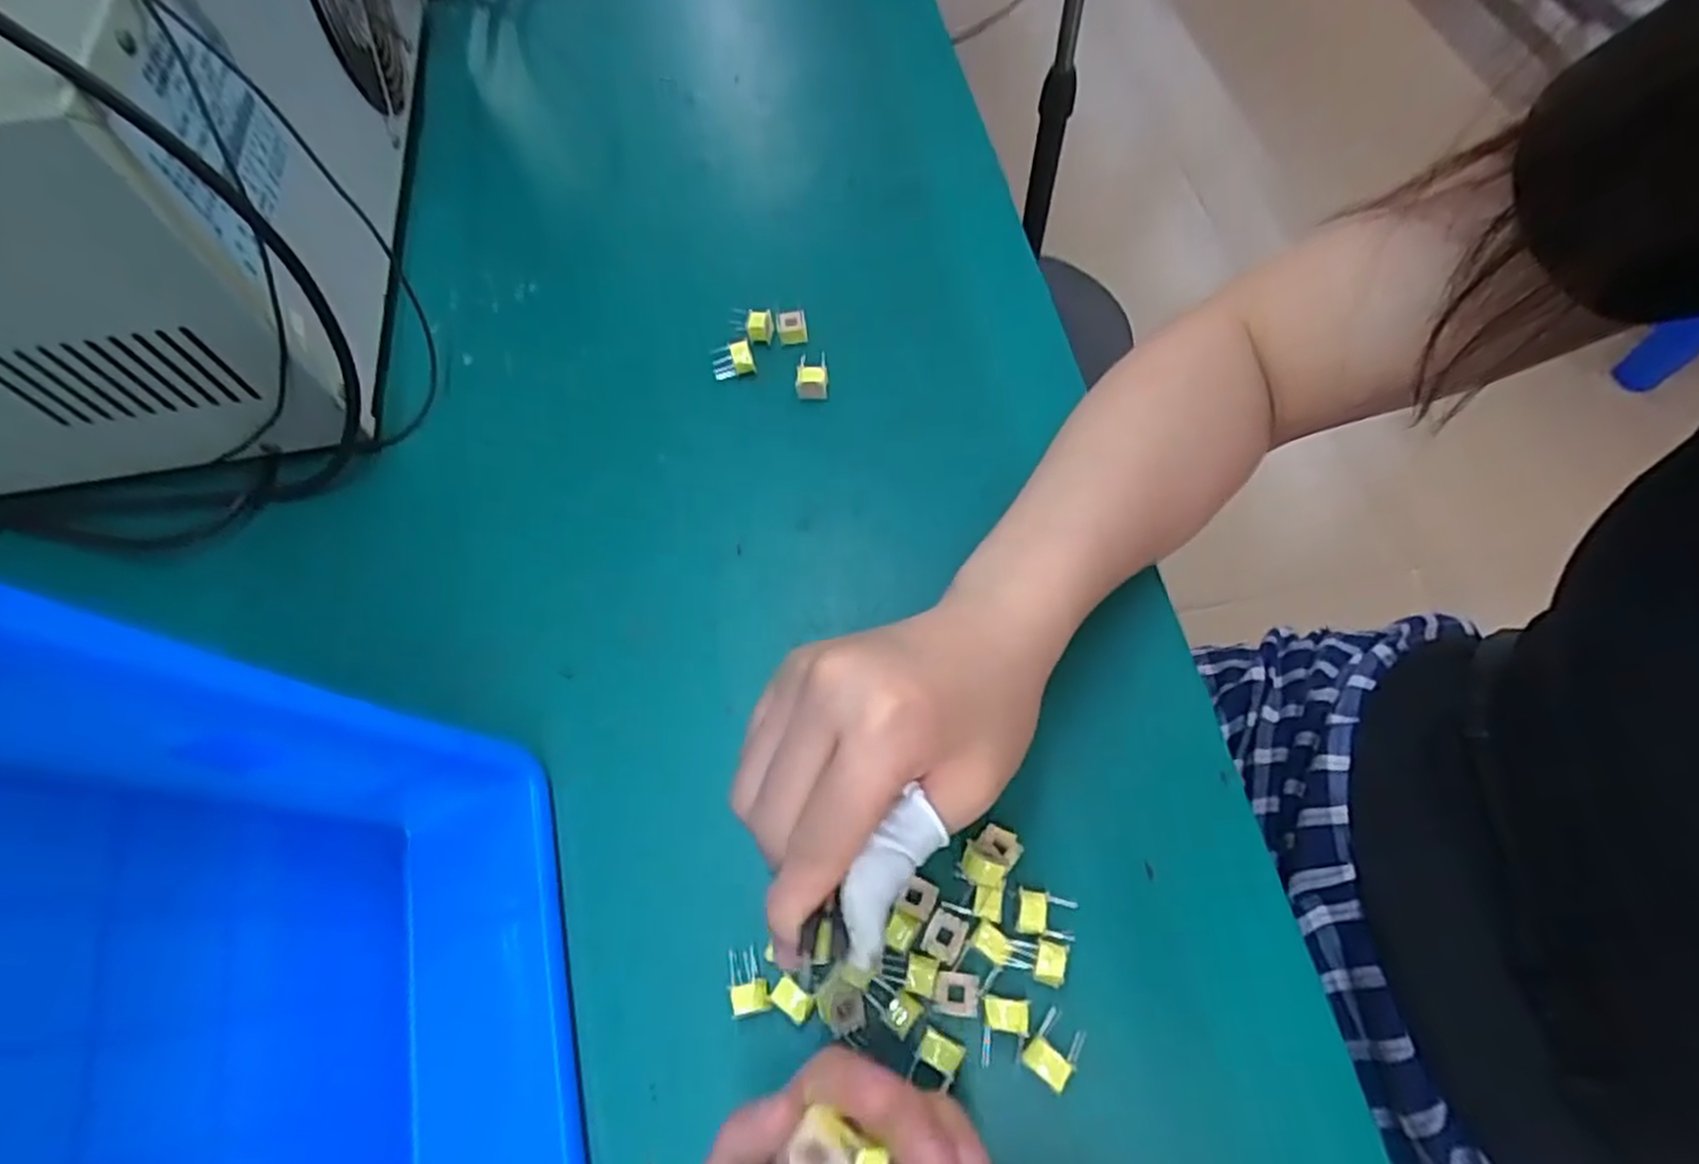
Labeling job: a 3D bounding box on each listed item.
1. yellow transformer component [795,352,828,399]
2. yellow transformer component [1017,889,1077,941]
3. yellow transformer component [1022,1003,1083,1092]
[{"bbox_3d":[-0.020,-0.112,0.428,0.016,0.018,0.017,1,63,2],"label":"yellow transformer component"},{"bbox_3d":[0.076,0.128,0.305,0.022,0.010,0.015,11,64,7],"label":"yellow transformer component"},{"bbox_3d":[0.073,0.168,0.286,0.016,0.016,0.021,38,70,19],"label":"yellow transformer component"}]

